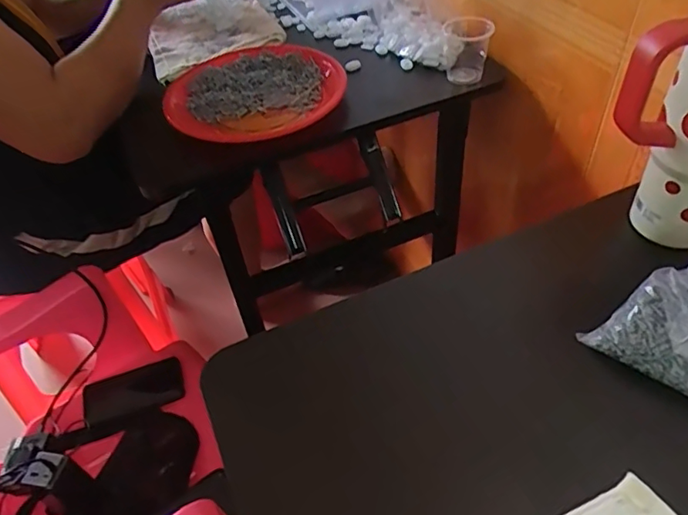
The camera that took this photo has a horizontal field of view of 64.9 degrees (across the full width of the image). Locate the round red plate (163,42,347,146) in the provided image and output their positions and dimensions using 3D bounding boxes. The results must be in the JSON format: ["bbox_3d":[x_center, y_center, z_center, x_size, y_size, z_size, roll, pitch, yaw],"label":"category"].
[{"bbox_3d":[-0.124,-0.224,0.712,0.223,0.032,0.239,-4,46,4],"label":"round red plate"}]

